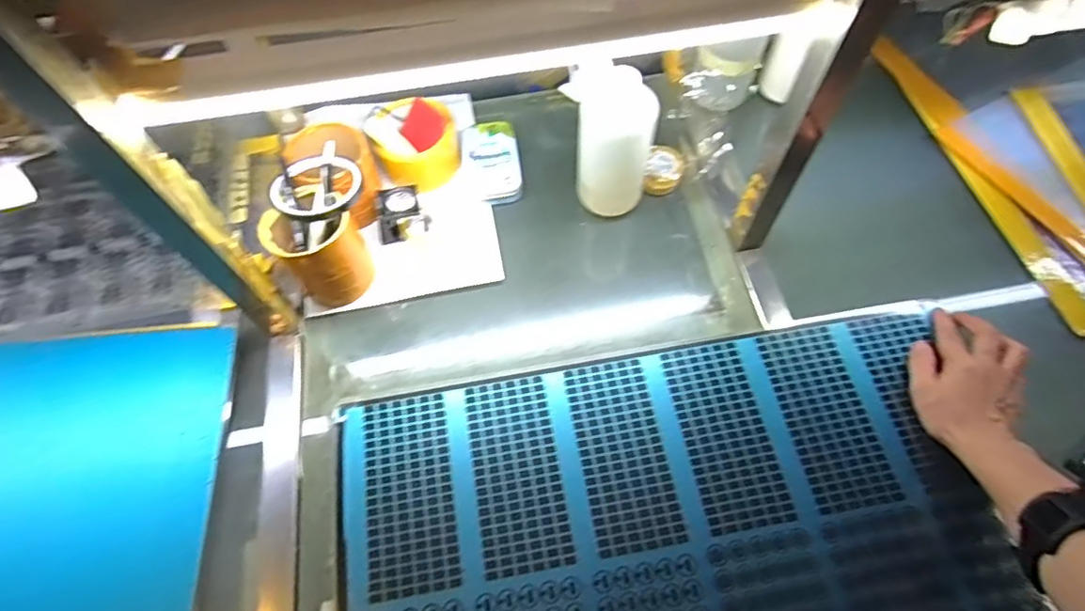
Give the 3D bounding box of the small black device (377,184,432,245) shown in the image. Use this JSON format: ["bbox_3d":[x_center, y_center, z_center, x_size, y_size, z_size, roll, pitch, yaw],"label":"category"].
[{"bbox_3d":[-0.158,-0.101,0.630,0.055,0.051,0.042,-10,63,-3],"label":"small black device"}]

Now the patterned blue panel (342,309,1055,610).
[{"bbox_3d":[0.113,0.206,0.496,0.550,0.011,0.340,-10,63,-3],"label":"patterned blue panel"}]

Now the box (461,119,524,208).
[{"bbox_3d":[-0.056,-0.170,0.677,0.060,0.023,0.113,-14,63,-5],"label":"box"}]

